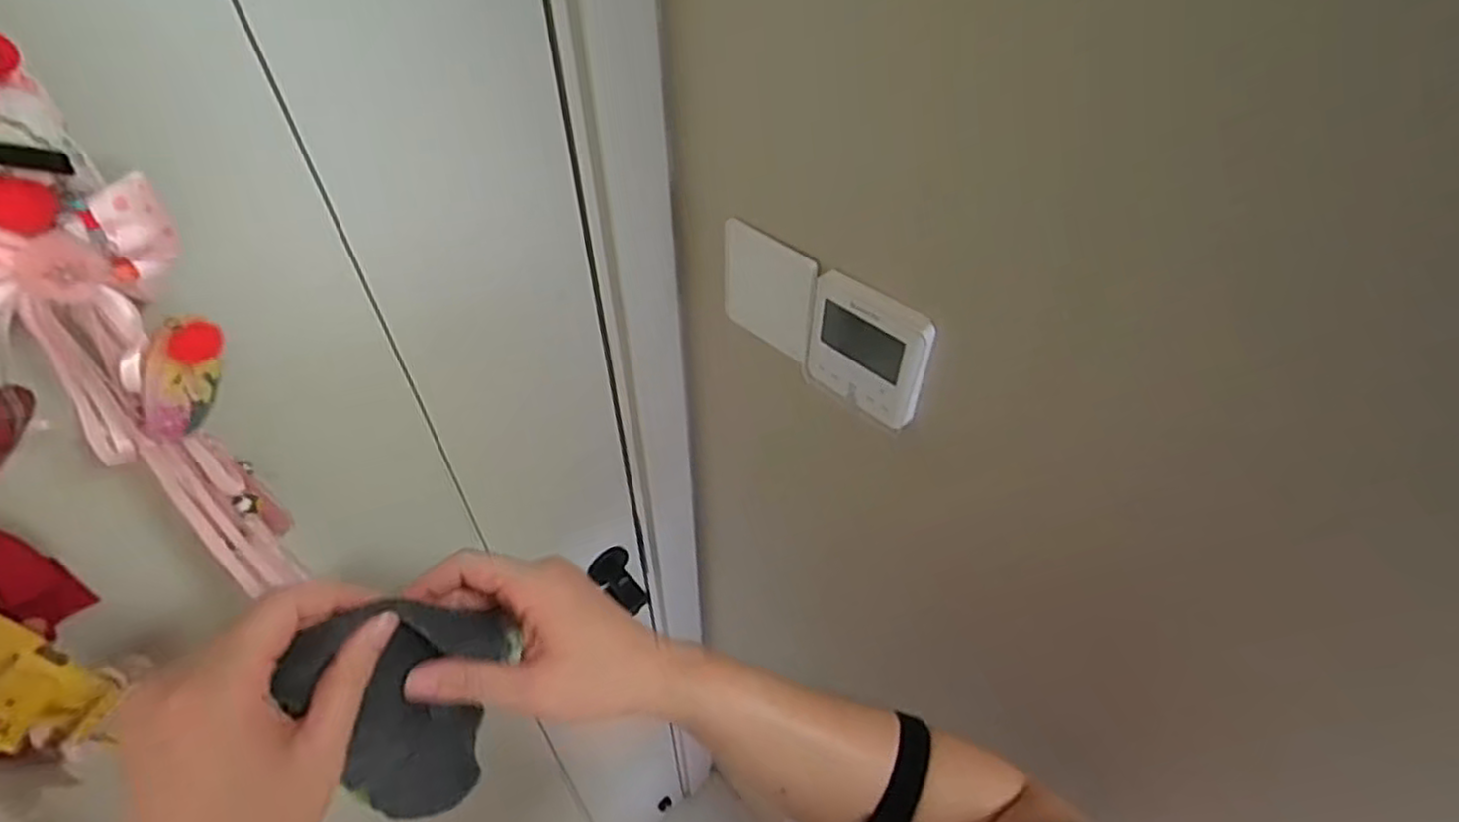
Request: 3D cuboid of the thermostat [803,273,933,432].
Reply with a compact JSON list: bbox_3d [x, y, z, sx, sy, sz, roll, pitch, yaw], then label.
[{"bbox_3d":[0.089,-0.041,0.456,0.013,0.090,0.090,-37,52,-28],"label":"thermostat"}]

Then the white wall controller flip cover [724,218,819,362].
[{"bbox_3d":[0.028,-0.087,0.505,0.087,0.082,0.005,33,46,31],"label":"white wall controller flip cover"}]

